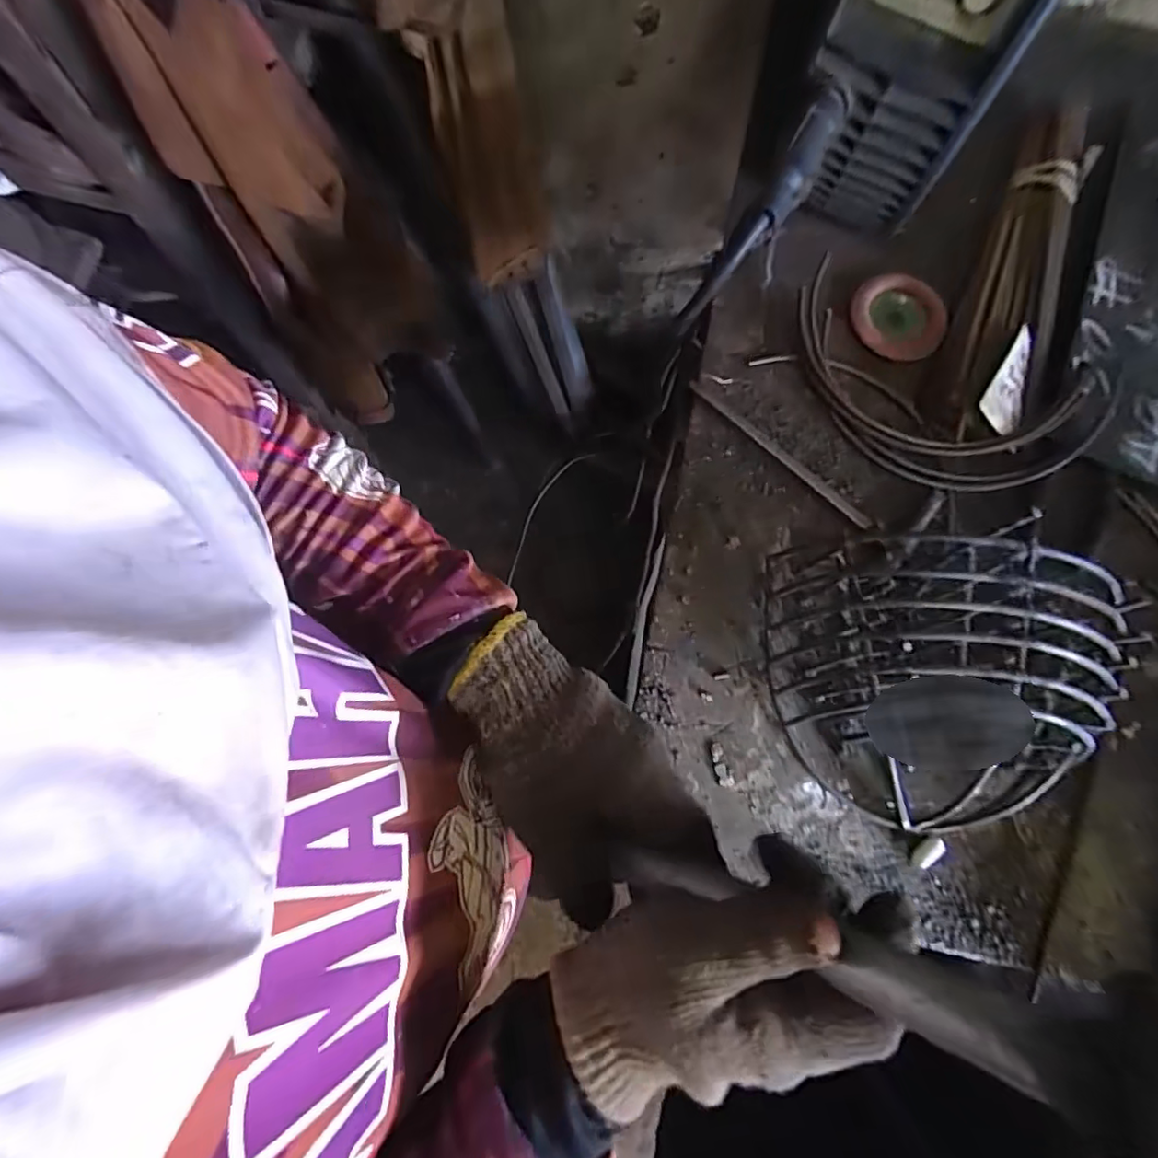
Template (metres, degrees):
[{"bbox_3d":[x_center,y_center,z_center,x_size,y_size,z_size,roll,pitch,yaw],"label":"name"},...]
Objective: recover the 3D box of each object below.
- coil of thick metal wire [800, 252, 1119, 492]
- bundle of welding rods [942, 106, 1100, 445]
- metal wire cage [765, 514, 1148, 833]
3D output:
[{"bbox_3d":[0.294,-0.155,0.472,0.262,0.019,0.148,25,79,6],"label":"coil of thick metal wire"},{"bbox_3d":[0.383,-0.260,0.488,0.063,0.033,0.327,21,78,5],"label":"bundle of welding rods"},{"bbox_3d":[0.229,0.071,0.370,0.196,0.106,0.181,0,77,0],"label":"metal wire cage"}]

